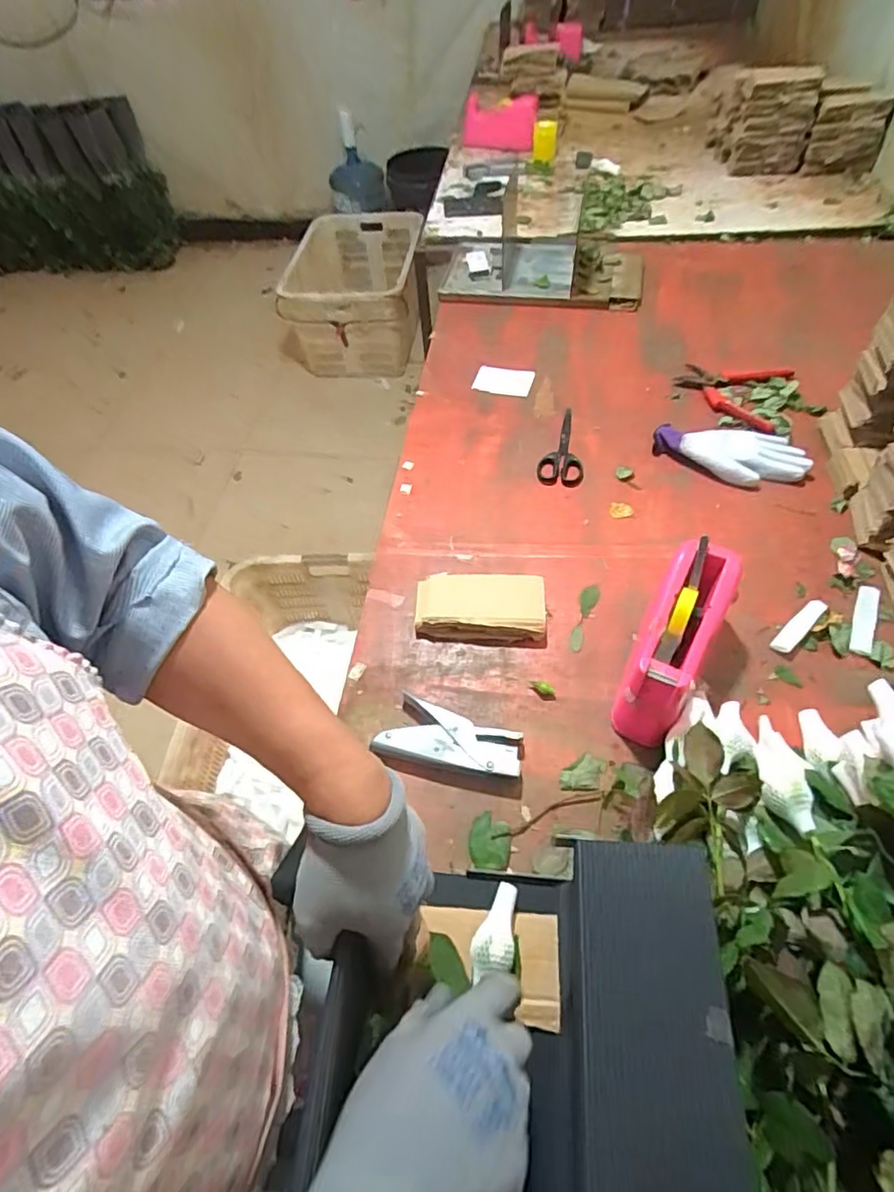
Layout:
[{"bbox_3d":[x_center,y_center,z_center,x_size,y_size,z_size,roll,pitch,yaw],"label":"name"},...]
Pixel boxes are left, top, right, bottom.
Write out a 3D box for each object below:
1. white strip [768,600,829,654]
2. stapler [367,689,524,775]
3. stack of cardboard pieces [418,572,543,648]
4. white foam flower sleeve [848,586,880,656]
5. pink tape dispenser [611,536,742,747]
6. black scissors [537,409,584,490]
[{"bbox_3d":[0.404,0.034,0.671,0.091,0.006,0.021,-39,60,-20],"label":"white strip"},{"bbox_3d":[0.004,0.148,0.616,0.150,0.028,0.066,11,57,12],"label":"stapler"},{"bbox_3d":[0.040,0.014,0.707,0.151,0.029,0.085,4,55,8],"label":"stack of cardboard pieces"},{"bbox_3d":[0.476,0.026,0.667,0.024,0.004,0.099,22,60,19],"label":"white foam flower sleeve"},{"bbox_3d":[0.235,0.049,0.620,0.077,0.101,0.206,26,61,21],"label":"pink tape dispenser"},{"bbox_3d":[0.178,-0.227,0.881,0.066,0.012,0.164,9,56,11],"label":"black scissors"}]

